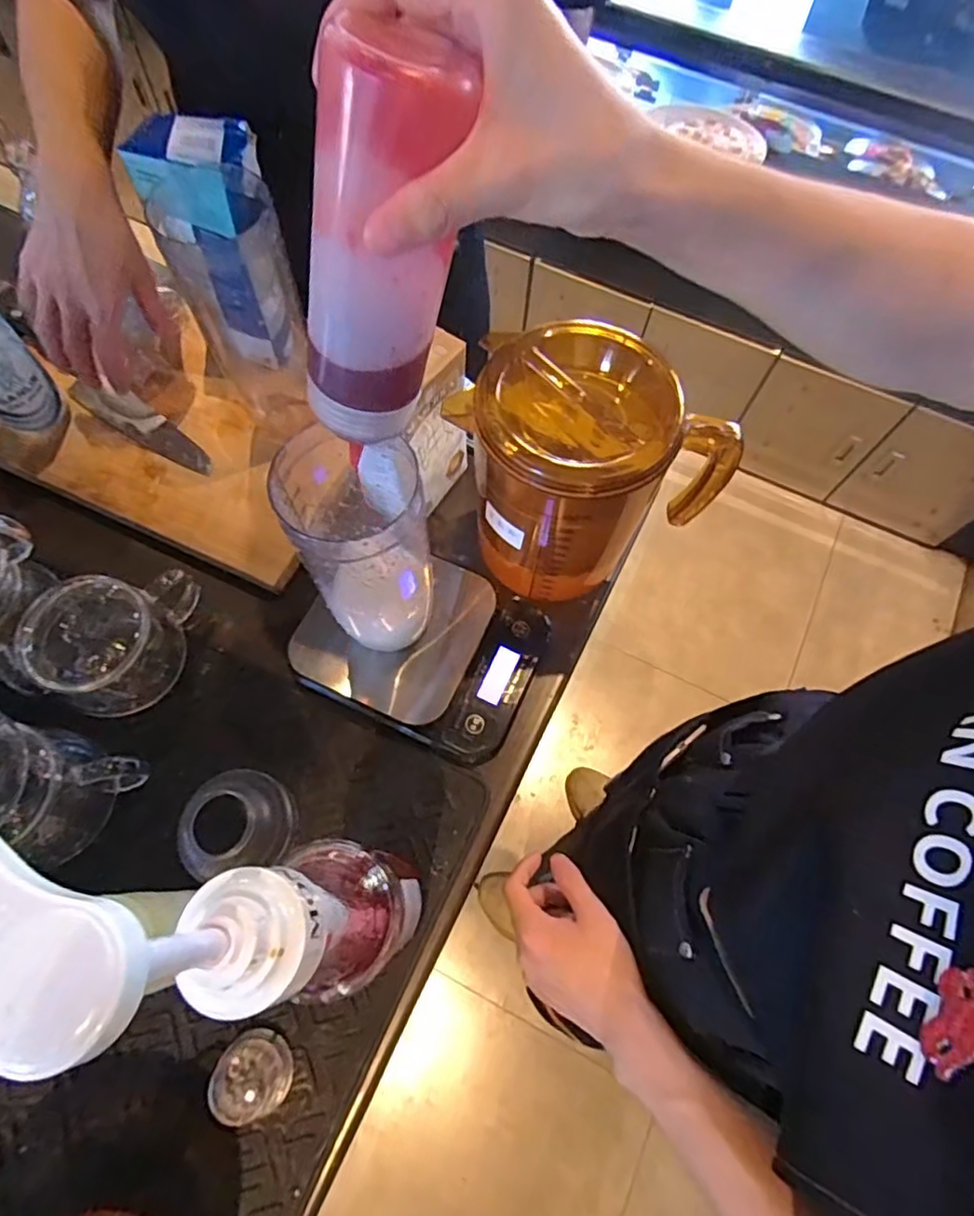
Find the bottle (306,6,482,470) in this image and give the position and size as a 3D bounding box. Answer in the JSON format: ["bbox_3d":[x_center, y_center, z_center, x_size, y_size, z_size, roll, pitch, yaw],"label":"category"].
[{"bbox_3d":[-0.047,-0.141,0.267,0.046,0.157,0.049,31,50,10],"label":"bottle"}]

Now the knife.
[{"bbox_3d":[-0.346,-0.184,0.624,0.172,0.013,0.034,31,69,10],"label":"knife"}]

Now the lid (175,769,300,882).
[{"bbox_3d":[-0.195,0.169,0.490,0.078,0.055,0.074,1,67,-2],"label":"lid"}]

